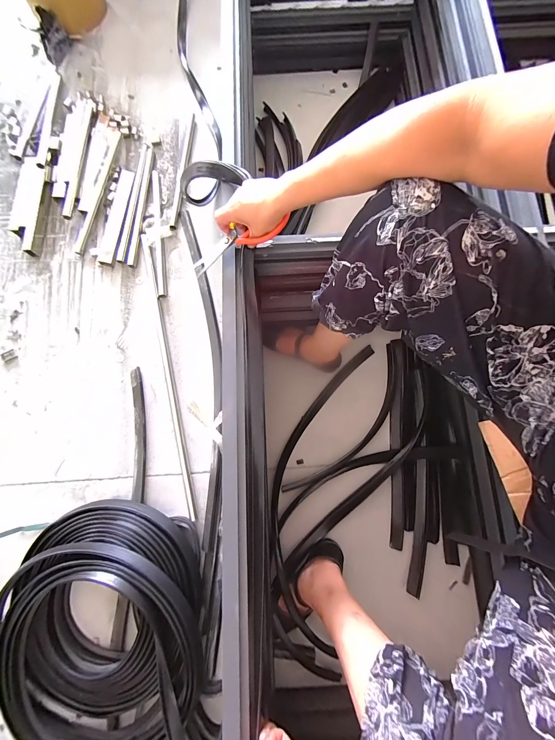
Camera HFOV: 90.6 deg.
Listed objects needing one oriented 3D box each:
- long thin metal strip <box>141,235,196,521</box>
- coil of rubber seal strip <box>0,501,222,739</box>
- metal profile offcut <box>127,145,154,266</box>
[{"bbox_3d":[-0.312,-0.013,0.770,0.028,0.021,0.798,-13,79,-3],"label":"long thin metal strip"},{"bbox_3d":[-0.400,0.603,0.605,0.466,0.093,0.561,-8,79,-2],"label":"coil of rubber seal strip"},{"bbox_3d":[-0.430,-0.531,0.872,0.034,0.015,0.440,3,79,0],"label":"metal profile offcut"}]

